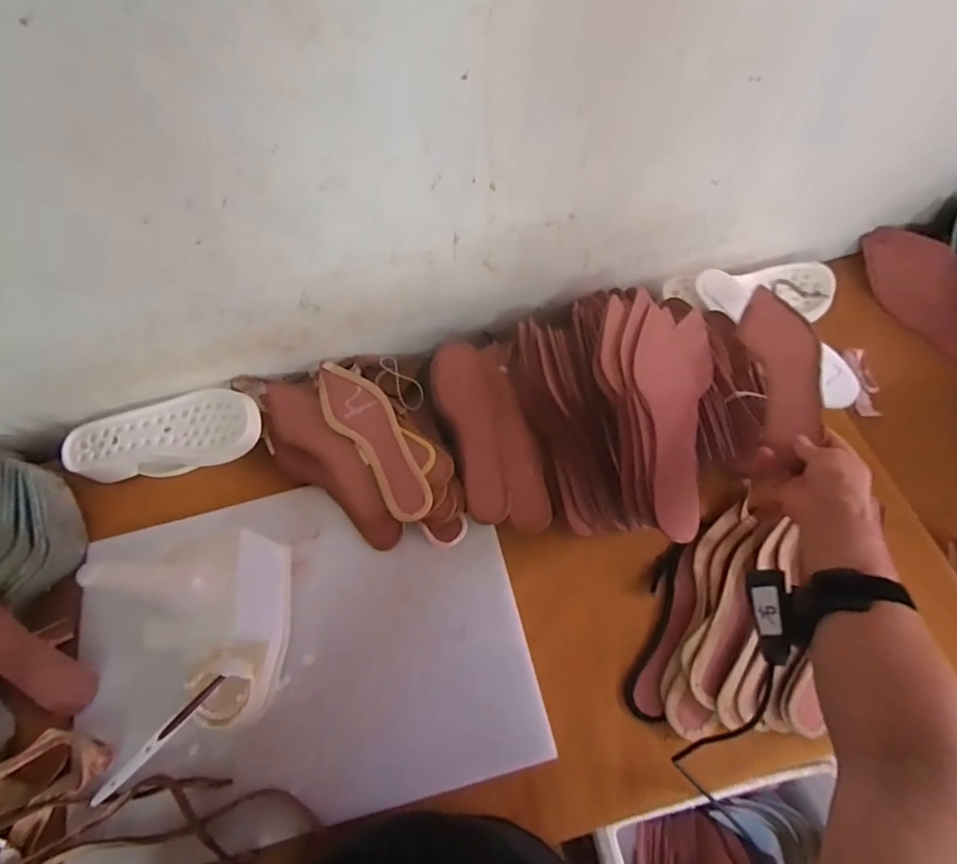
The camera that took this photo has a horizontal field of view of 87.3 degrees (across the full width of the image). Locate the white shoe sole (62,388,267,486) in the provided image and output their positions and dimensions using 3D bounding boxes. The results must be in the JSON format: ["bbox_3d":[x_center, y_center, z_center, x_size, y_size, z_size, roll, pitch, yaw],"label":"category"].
[{"bbox_3d":[-0.419,0.003,0.689,0.247,0.050,0.096,-10,64,-1],"label":"white shoe sole"}]

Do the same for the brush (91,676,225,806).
[{"bbox_3d":[-0.312,0.301,0.497,0.012,0.014,0.132,30,47,17],"label":"brush"}]

